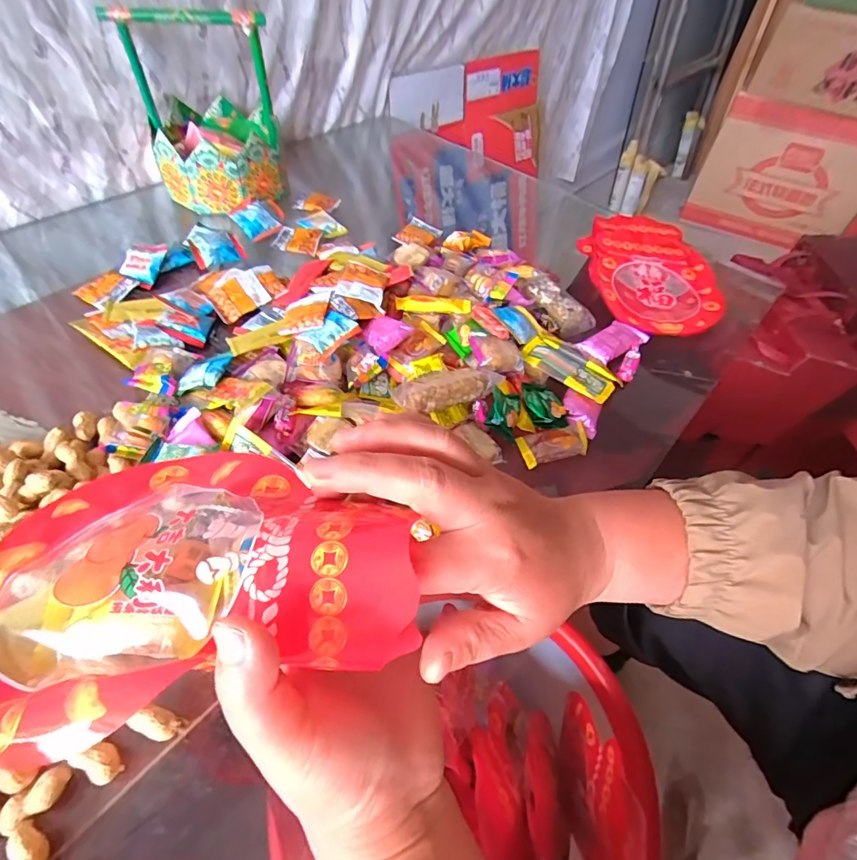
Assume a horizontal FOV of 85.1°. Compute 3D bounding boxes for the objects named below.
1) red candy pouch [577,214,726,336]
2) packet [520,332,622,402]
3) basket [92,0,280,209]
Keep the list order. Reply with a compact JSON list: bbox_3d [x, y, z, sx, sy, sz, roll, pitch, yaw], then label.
[{"bbox_3d":[0.295,-0.213,0.618,0.159,0.029,0.227,4,52,-1],"label":"red candy pouch"},{"bbox_3d":[0.149,-0.067,0.487,0.097,0.017,0.050,37,58,22],"label":"packet"},{"bbox_3d":[-0.299,-0.433,0.635,0.169,0.200,0.174,-14,54,-14],"label":"basket"}]

